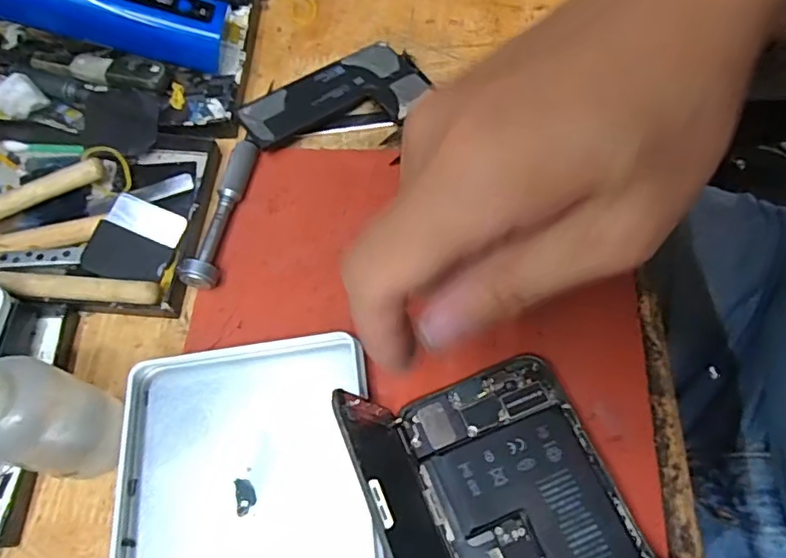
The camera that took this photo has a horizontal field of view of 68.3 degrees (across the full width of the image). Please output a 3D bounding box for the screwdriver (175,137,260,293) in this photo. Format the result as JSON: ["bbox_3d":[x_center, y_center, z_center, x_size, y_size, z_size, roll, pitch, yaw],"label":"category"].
[{"bbox_3d":[-0.084,-0.034,0.285,0.016,0.015,0.084,7,66,7],"label":"screwdriver"}]

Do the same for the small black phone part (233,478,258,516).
[{"bbox_3d":[-0.059,0.087,0.233,0.008,0.004,0.014,-14,65,-3],"label":"small black phone part"}]

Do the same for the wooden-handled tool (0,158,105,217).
[{"bbox_3d":[-0.195,-0.039,0.290,0.100,0.015,0.013,-22,66,-6],"label":"wooden-handled tool"}]

